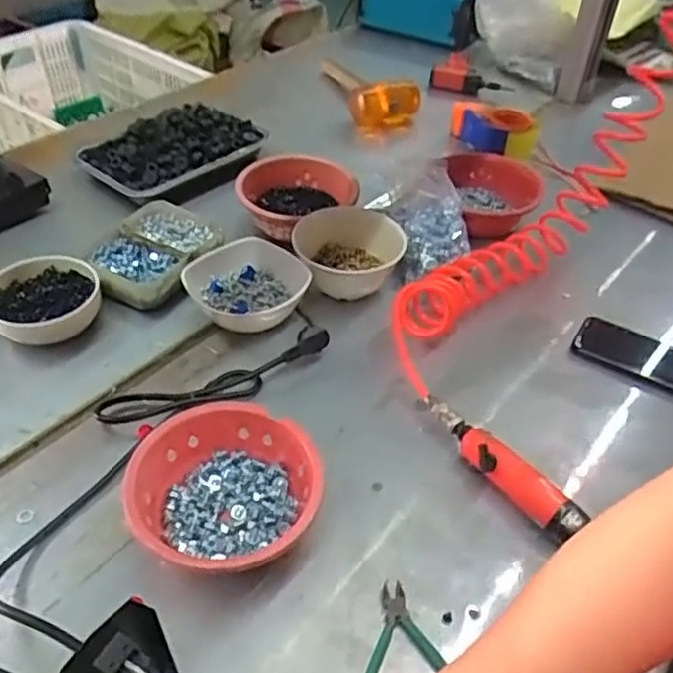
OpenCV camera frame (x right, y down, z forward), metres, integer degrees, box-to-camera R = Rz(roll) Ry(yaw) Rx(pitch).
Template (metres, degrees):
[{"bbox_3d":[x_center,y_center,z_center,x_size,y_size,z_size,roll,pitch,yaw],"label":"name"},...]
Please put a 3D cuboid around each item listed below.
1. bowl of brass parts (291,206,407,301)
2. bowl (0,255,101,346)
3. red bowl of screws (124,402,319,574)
[{"bbox_3d":[0.015,-0.105,0.922,0.155,0.077,0.144,2,43,-1],"label":"bowl of brass parts"},{"bbox_3d":[-0.372,-0.036,0.853,0.136,0.054,0.155,-14,45,-18],"label":"bowl"},{"bbox_3d":[-0.107,0.154,0.642,0.170,0.075,0.172,2,43,-2],"label":"red bowl of screws"}]

